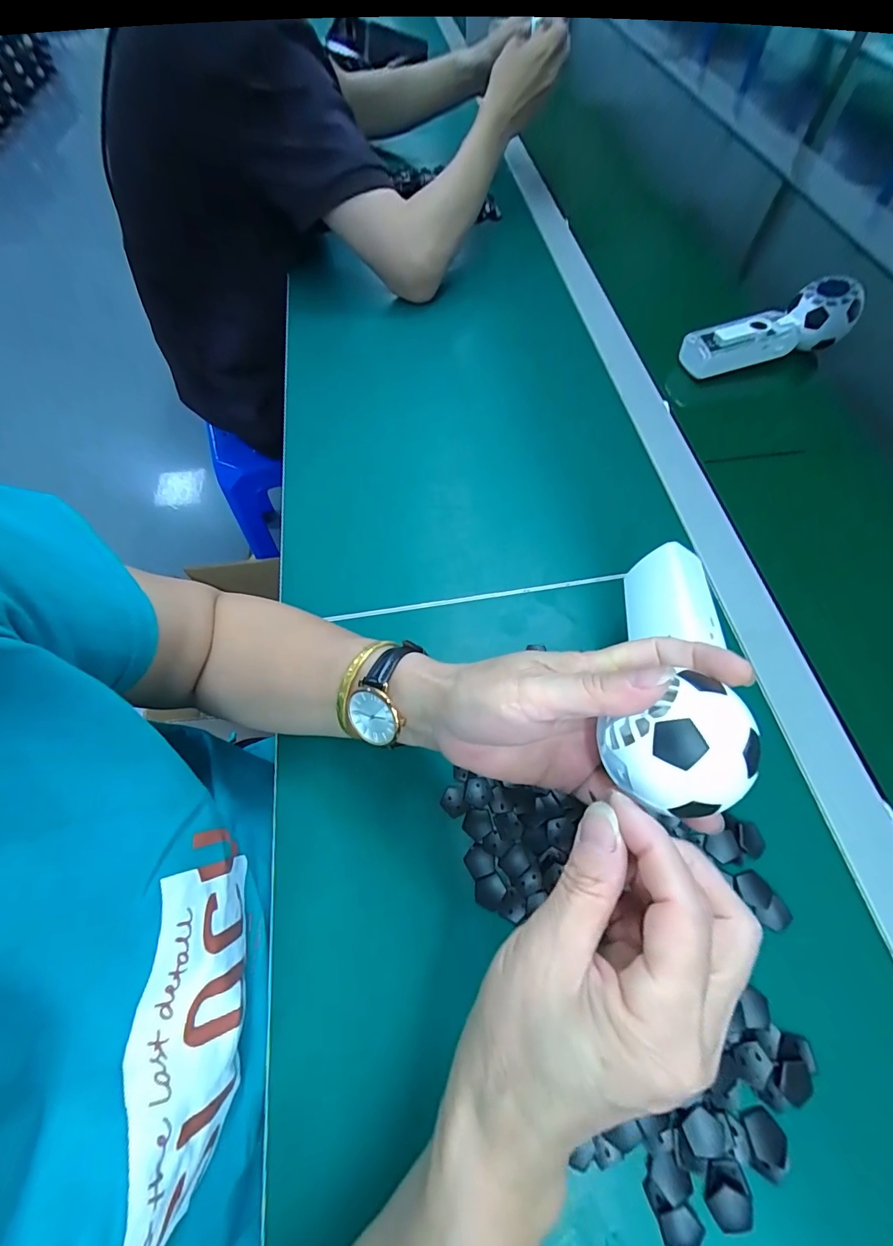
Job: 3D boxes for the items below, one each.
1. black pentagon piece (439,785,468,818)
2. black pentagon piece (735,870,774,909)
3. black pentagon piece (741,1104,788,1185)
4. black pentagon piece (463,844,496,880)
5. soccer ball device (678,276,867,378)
[{"bbox_3d":[0.005,0.117,0.291,0.017,0.004,0.019,-14,65,-5],"label":"black pentagon piece"},{"bbox_3d":[0.182,0.157,0.261,0.017,0.005,0.018,-25,67,-10],"label":"black pentagon piece"},{"bbox_3d":[0.153,0.251,0.214,0.020,0.007,0.023,41,72,18],"label":"black pentagon piece"},{"bbox_3d":[0.021,0.148,0.276,0.017,0.004,0.018,-33,68,-13],"label":"black pentagon piece"},{"bbox_3d":[0.332,-0.304,0.459,0.163,0.054,0.054,-15,65,-5],"label":"soccer ball device"}]

